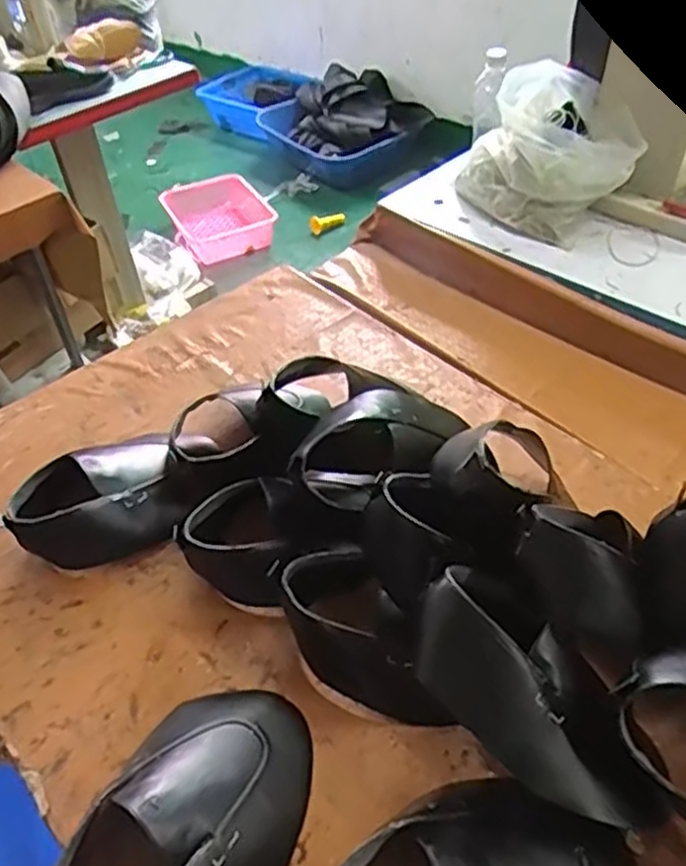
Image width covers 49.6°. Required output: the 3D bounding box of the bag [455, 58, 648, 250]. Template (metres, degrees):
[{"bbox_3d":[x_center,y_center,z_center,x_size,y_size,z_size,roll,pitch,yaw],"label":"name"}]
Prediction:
[{"bbox_3d":[0.322,-0.431,1.135,0.216,0.167,0.222,-23,47,-18],"label":"bag"}]

